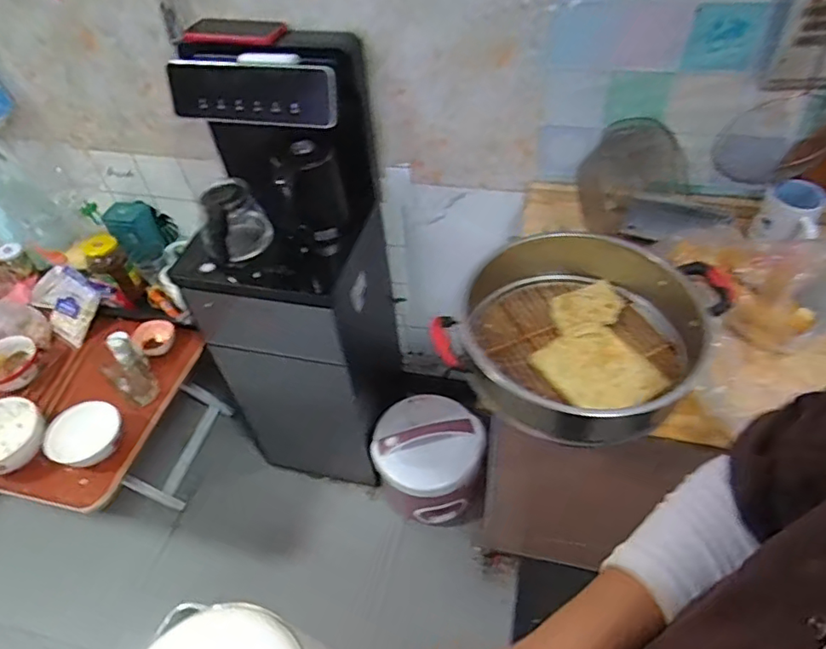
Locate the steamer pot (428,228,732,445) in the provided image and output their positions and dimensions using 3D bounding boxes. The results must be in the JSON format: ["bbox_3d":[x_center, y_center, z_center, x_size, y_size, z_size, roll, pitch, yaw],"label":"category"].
[{"bbox_3d":[0.216,0.009,0.757,0.319,0.121,0.310,-3,49,3],"label":"steamer pot"}]

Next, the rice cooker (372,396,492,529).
[{"bbox_3d":[0.047,0.344,1.376,0.275,0.237,0.244,5,49,10],"label":"rice cooker"}]

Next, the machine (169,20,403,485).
[{"bbox_3d":[-0.250,-0.095,1.190,0.328,0.884,0.322,6,50,10],"label":"machine"}]

